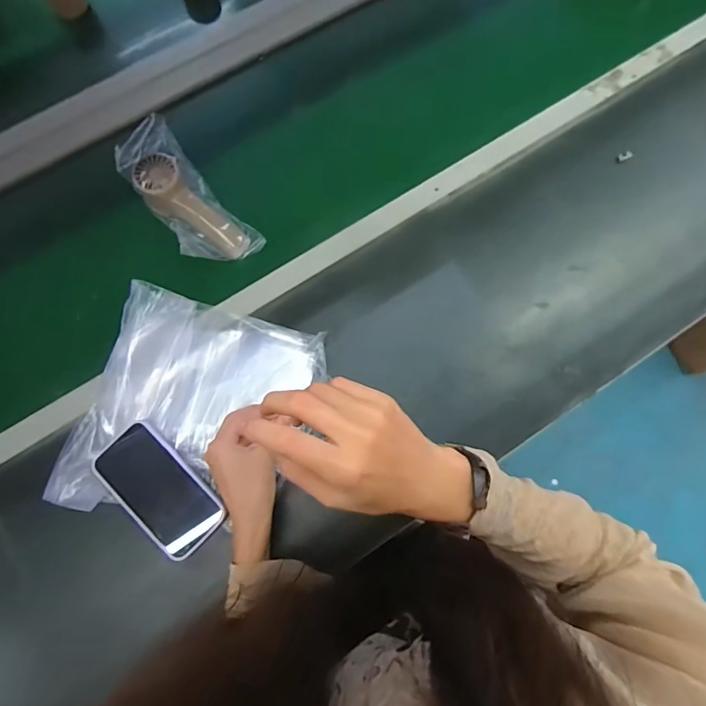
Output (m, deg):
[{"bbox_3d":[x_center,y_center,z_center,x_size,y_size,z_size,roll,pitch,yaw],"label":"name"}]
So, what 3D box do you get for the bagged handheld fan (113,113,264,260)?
[{"bbox_3d":[-0.210,-0.194,0.565,0.087,0.079,0.194,-42,77,-9],"label":"bagged handheld fan"}]

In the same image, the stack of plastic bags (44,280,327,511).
[{"bbox_3d":[-0.170,0.065,0.506,0.249,0.034,0.239,14,79,-1],"label":"stack of plastic bags"}]

